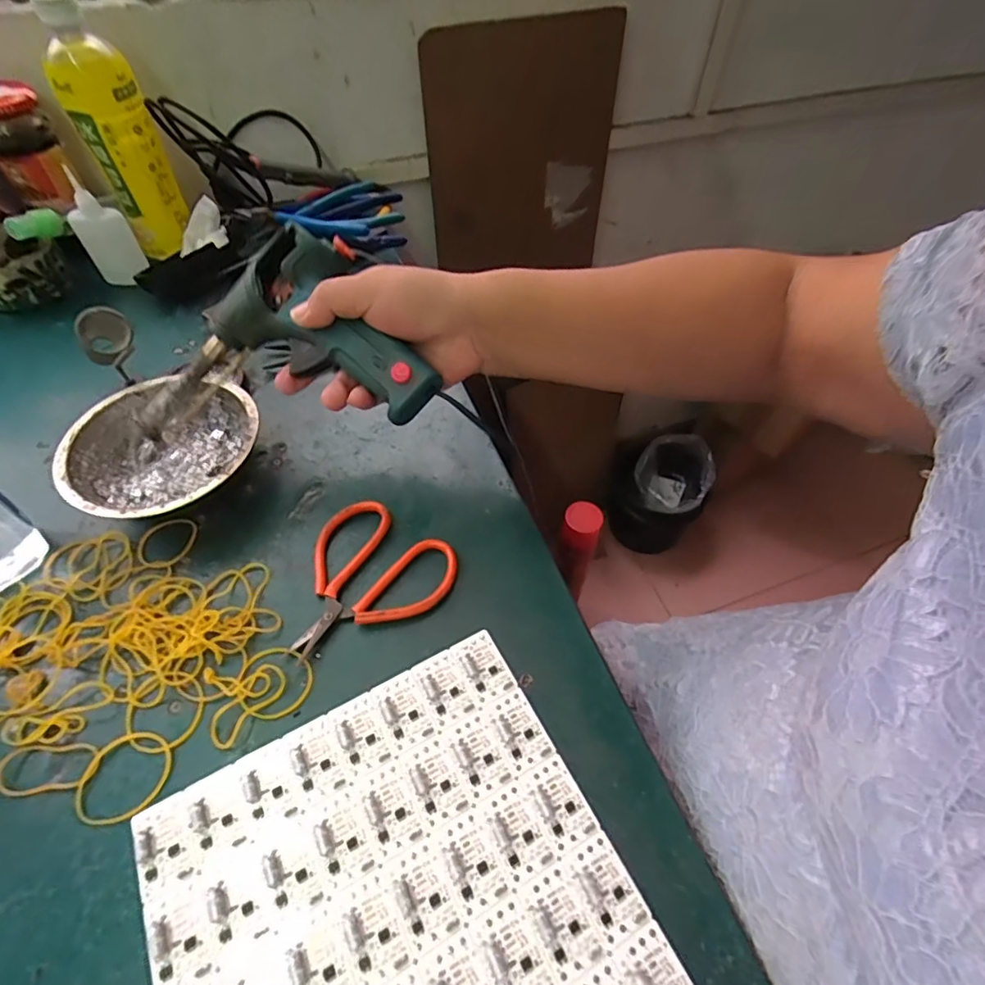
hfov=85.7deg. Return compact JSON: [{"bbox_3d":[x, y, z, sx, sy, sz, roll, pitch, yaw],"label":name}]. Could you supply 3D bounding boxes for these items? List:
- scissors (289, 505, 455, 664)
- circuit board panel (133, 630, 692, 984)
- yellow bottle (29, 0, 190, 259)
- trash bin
[{"bbox_3d":[-0.082,0.047,0.349,0.107,0.008,0.090,-19,57,-16],"label":"scissors"},{"bbox_3d":[-0.035,0.204,0.235,0.198,0.007,0.228,-23,58,-18],"label":"circuit board panel"},{"bbox_3d":[-0.327,-0.312,0.468,0.042,0.188,0.050,19,55,11],"label":"yellow bottle"},{"bbox_3d":[0.344,0.009,1.113,0.163,0.239,0.148,36,60,23],"label":"trash bin"}]

